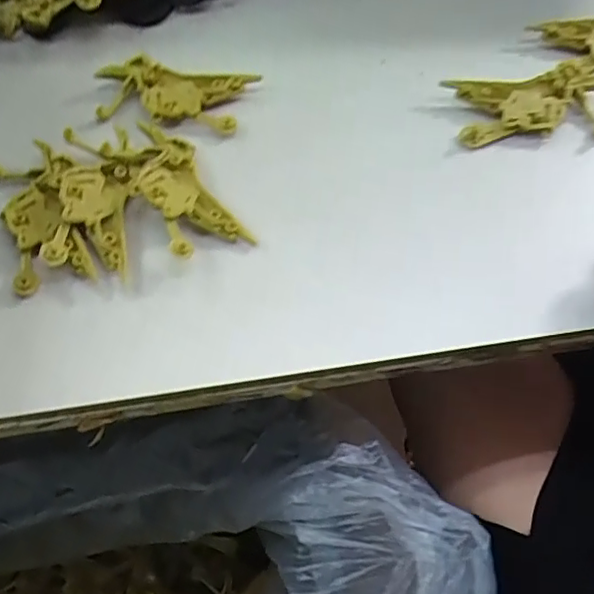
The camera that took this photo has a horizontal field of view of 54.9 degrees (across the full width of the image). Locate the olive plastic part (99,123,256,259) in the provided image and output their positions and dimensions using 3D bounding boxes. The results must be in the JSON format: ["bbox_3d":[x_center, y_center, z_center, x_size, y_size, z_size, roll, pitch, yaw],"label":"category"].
[{"bbox_3d":[-0.071,-0.064,0.337,0.051,0.020,0.096,-34,68,-13],"label":"olive plastic part"}]

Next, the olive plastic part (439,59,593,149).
[{"bbox_3d":[0.155,-0.130,0.377,0.104,0.019,0.060,-5,65,0],"label":"olive plastic part"}]

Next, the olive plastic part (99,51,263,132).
[{"bbox_3d":[-0.082,-0.135,0.381,0.099,0.013,0.046,6,65,6],"label":"olive plastic part"}]

